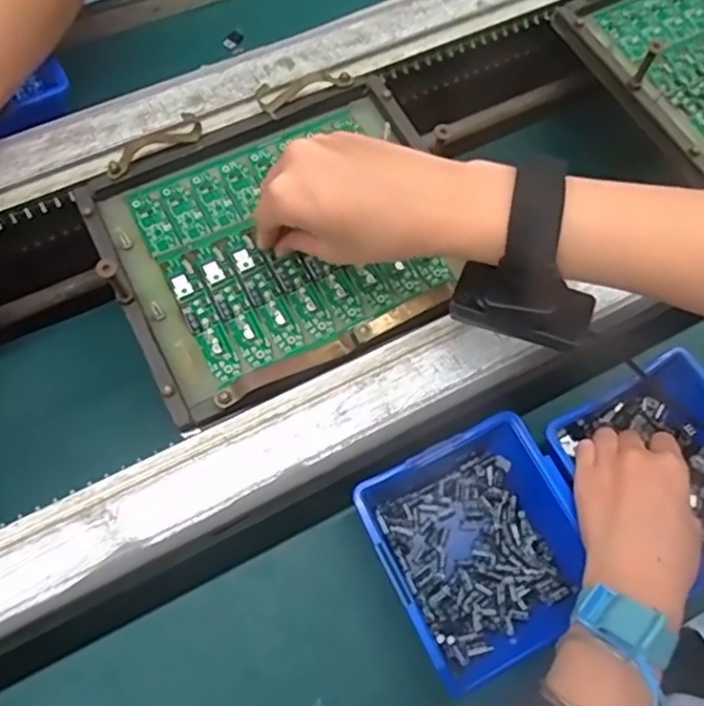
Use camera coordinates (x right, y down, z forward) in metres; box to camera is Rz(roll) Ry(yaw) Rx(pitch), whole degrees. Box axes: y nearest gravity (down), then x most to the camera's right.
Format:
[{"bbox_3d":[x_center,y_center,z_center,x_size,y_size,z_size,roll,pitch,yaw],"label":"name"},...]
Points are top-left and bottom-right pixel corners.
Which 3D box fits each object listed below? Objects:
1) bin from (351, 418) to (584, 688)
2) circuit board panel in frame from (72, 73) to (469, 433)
[{"bbox_3d":[0.080,0.124,0.414,0.119,0.063,0.126,-25,71,-11],"label":"bin"},{"bbox_3d":[-0.042,-0.077,0.398,0.212,0.023,0.185,-26,71,-12],"label":"circuit board panel in frame"}]

